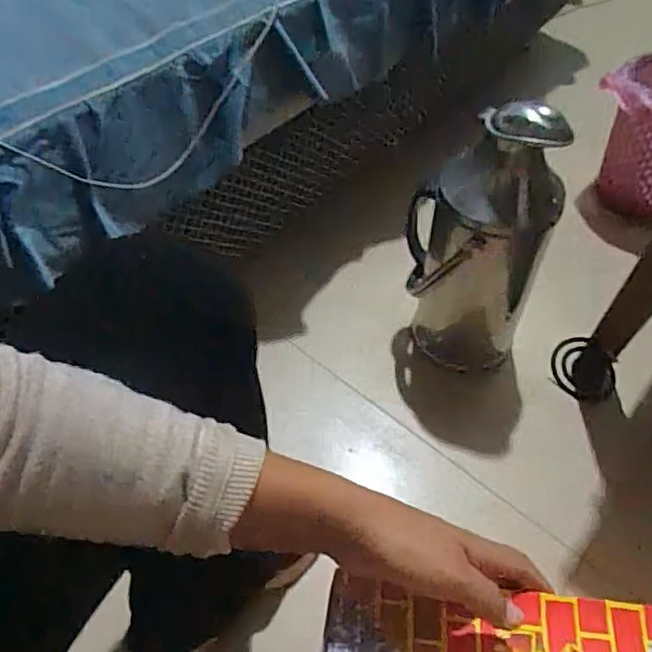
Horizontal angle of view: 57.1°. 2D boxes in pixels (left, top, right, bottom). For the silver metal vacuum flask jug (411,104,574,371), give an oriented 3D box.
[{"bbox_3d":[0.197,-0.111,0.788,0.168,0.392,0.139,9,53,6],"label":"silver metal vacuum flask jug"}]

